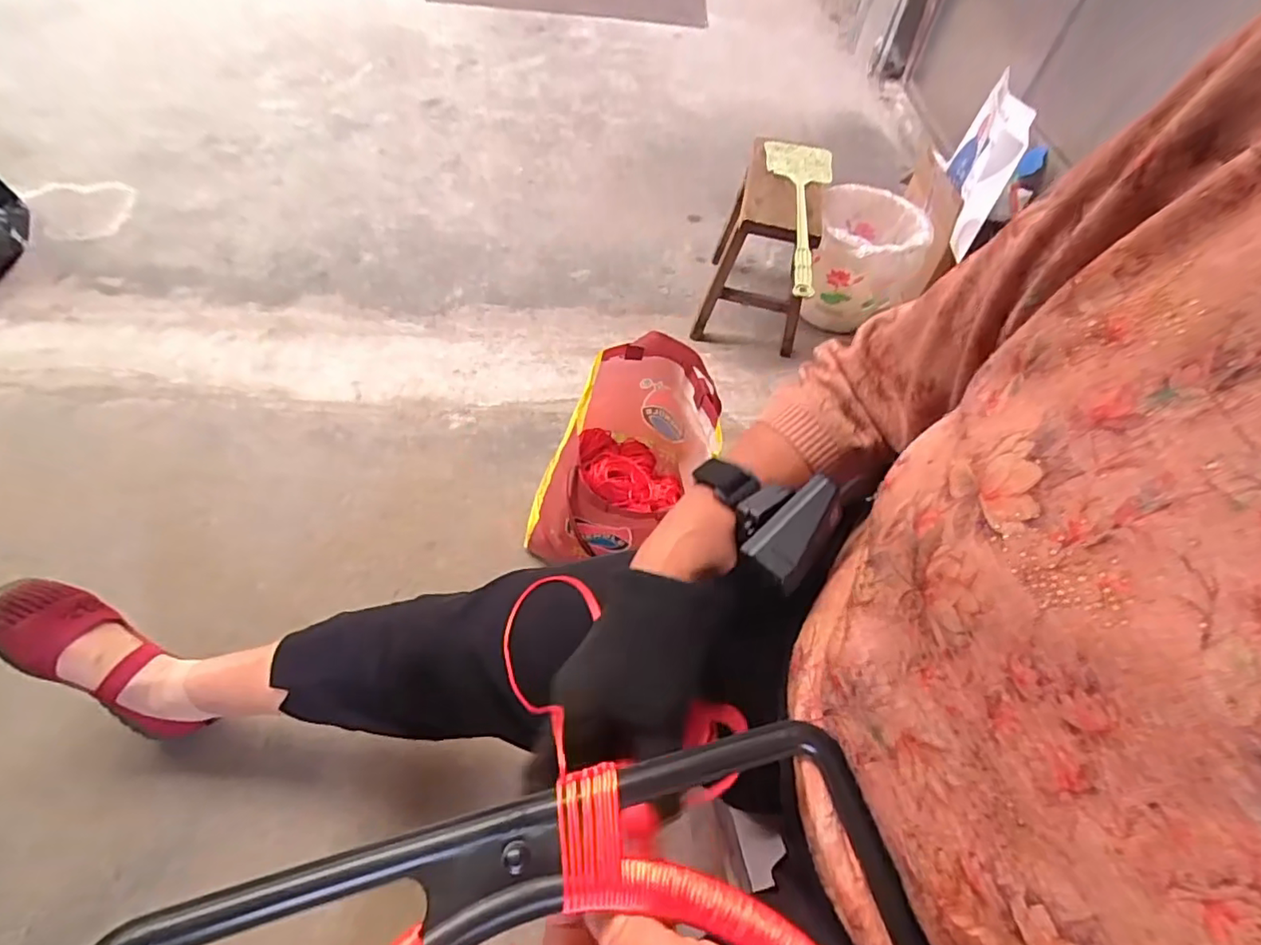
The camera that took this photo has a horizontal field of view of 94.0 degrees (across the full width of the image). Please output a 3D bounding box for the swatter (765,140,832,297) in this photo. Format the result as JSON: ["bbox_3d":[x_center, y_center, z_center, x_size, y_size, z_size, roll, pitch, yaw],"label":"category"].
[{"bbox_3d":[0.308,-0.445,1.007,0.127,0.038,0.429,3,59,0],"label":"swatter"}]

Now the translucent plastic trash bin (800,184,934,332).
[{"bbox_3d":[0.456,-0.414,1.176,0.207,0.222,0.193,24,58,11],"label":"translucent plastic trash bin"}]

